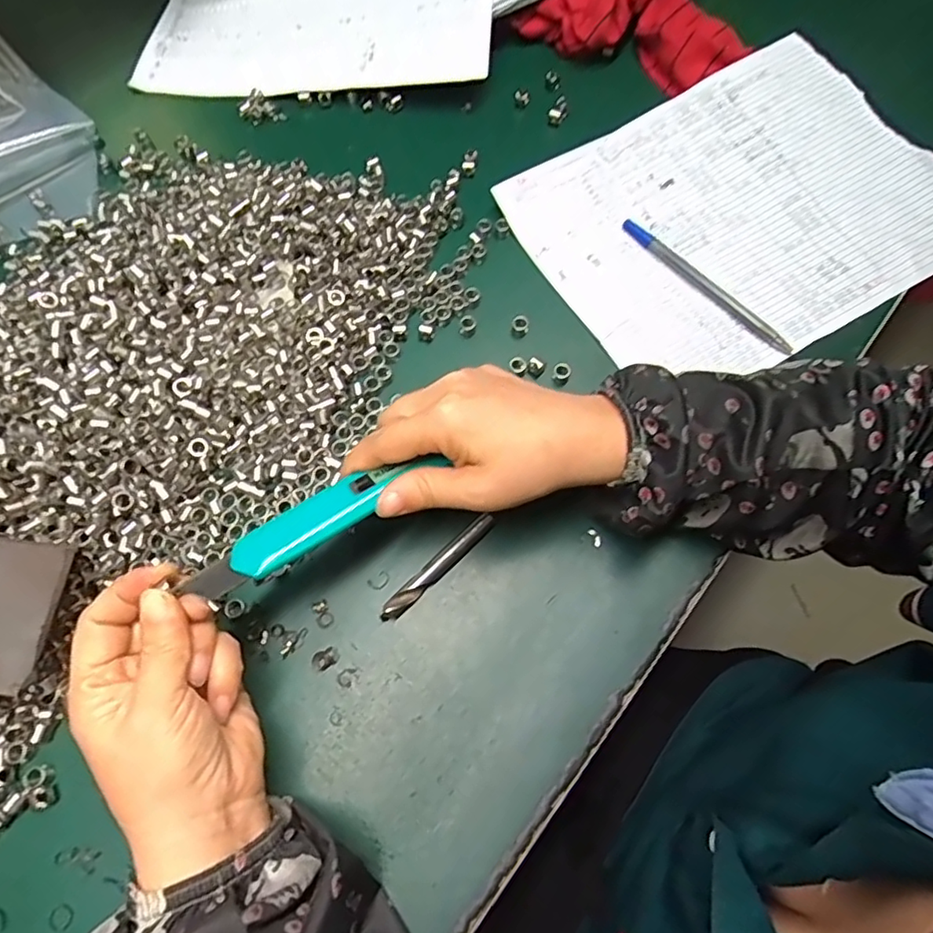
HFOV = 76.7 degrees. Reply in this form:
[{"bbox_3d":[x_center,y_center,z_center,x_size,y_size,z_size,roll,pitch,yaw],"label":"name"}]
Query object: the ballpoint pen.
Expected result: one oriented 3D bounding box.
[{"bbox_3d":[0.156,-0.120,0.385,0.012,0.007,0.136,-40,73,-14],"label":"ballpoint pen"}]

